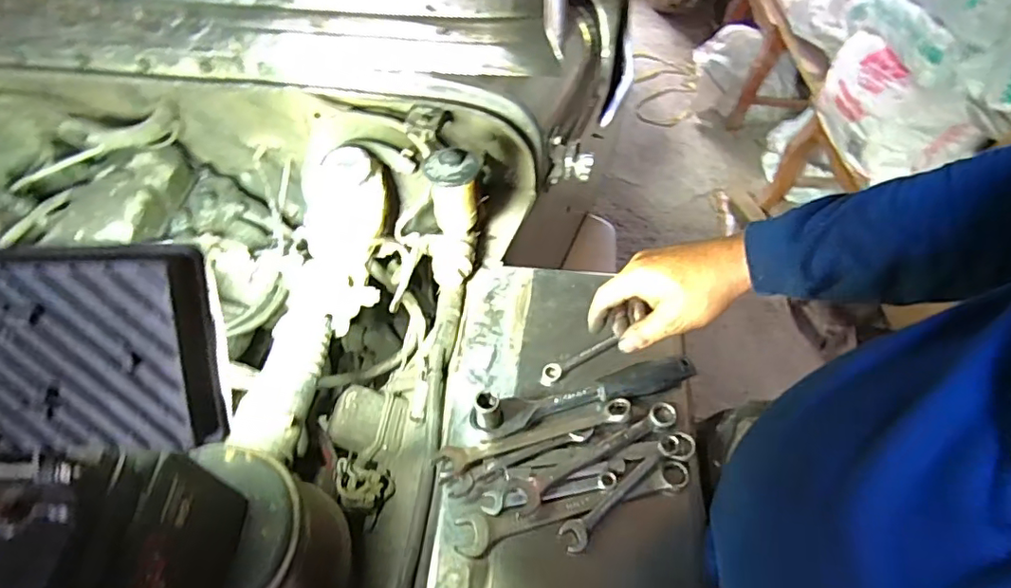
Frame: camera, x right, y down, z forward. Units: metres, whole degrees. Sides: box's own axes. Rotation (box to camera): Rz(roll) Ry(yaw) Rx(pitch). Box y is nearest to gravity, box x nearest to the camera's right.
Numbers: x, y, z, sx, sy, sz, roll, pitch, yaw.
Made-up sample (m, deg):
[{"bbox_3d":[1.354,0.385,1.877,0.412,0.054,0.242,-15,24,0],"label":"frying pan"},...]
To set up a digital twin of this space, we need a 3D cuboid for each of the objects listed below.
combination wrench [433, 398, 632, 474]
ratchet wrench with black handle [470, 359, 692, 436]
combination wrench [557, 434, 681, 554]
[{"bbox_3d":[0.031,0.141,0.555,0.199,0.015,0.031,-13,57,-13],"label":"combination wrench"},{"bbox_3d":[0.083,0.108,0.580,0.237,0.034,0.052,-6,56,-8],"label":"ratchet wrench with black handle"},{"bbox_3d":[0.112,0.186,0.525,0.149,0.017,0.025,-32,63,-23],"label":"combination wrench"}]

